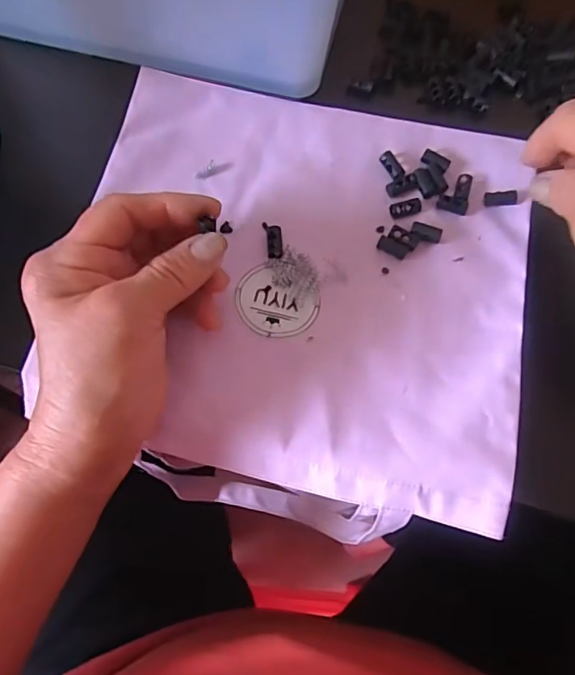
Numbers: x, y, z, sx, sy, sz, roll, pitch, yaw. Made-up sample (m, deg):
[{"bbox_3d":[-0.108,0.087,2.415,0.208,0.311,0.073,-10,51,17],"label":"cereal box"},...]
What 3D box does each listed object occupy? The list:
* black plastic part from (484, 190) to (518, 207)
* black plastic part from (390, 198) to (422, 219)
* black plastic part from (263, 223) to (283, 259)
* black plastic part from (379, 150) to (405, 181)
[{"bbox_3d":[0.131,-0.085,0.329,0.019,0.006,0.007,2,63,27],"label":"black plastic part"},{"bbox_3d":[0.073,-0.079,0.328,0.019,0.005,0.009,-17,71,-6],"label":"black plastic part"},{"bbox_3d":[-0.008,-0.059,0.318,0.010,0.005,0.025,-9,71,-4],"label":"black plastic part"},{"bbox_3d":[0.066,-0.109,0.336,0.010,0.005,0.022,-24,72,-9],"label":"black plastic part"}]

